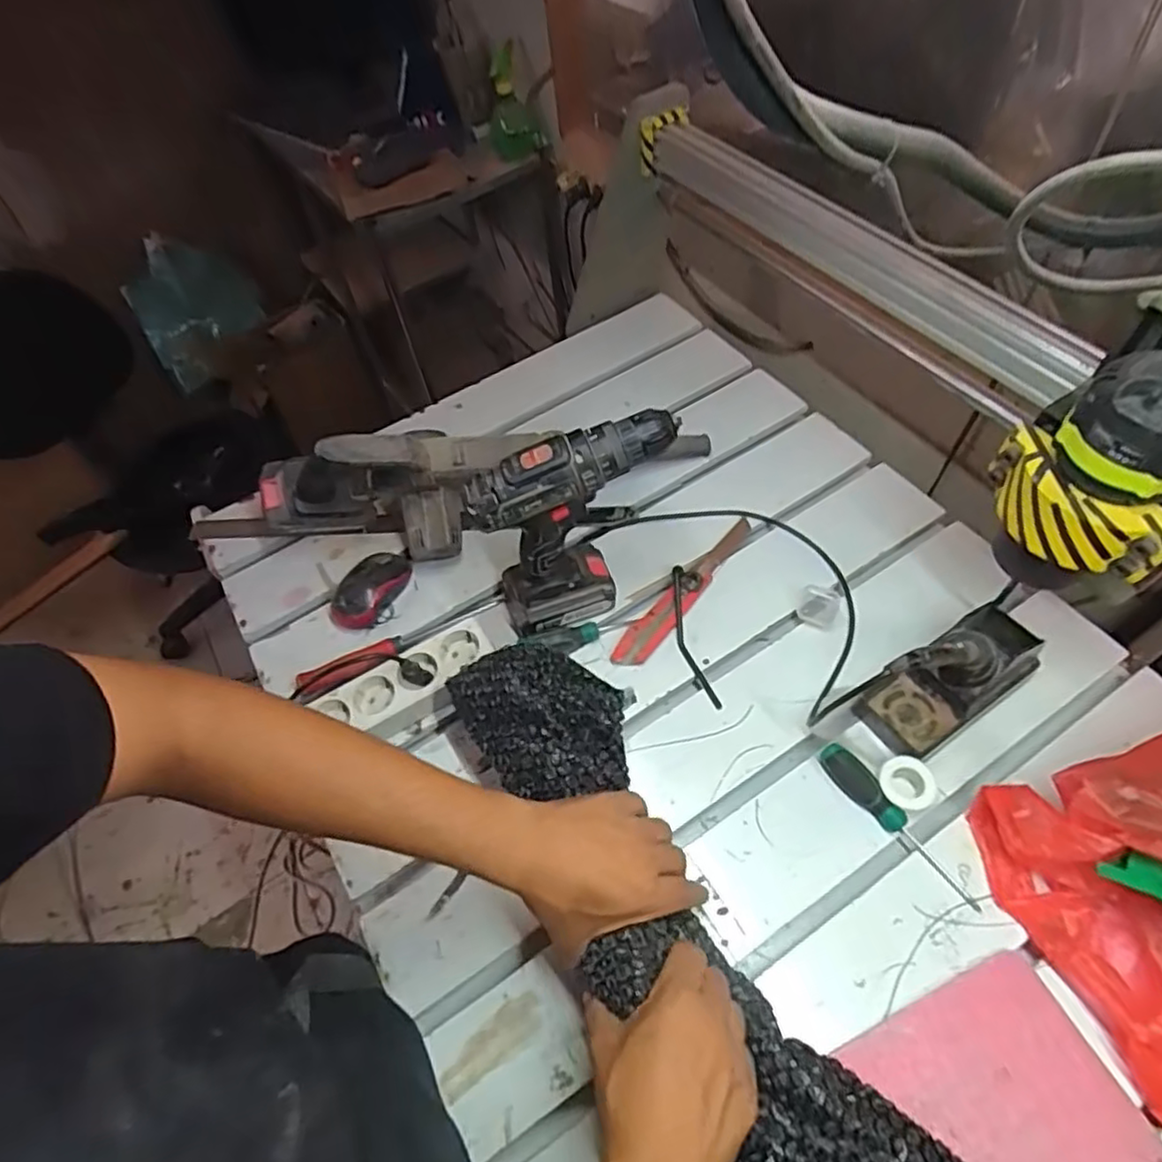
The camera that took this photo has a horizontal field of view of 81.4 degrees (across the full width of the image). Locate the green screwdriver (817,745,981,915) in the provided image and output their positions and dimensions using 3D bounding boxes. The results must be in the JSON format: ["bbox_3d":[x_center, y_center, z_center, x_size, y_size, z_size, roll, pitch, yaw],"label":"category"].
[{"bbox_3d":[0.257,0.198,0.551,0.022,0.027,0.151,-31,60,-15],"label":"green screwdriver"}]

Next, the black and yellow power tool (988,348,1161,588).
[{"bbox_3d":[0.331,-0.062,0.434,0.094,0.158,0.095,5,58,10],"label":"black and yellow power tool"}]

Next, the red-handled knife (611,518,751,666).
[{"bbox_3d":[0.111,0.007,0.690,0.035,0.017,0.215,38,67,25],"label":"red-handled knife"}]

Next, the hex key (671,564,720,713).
[{"bbox_3d":[0.107,0.056,0.666,0.023,0.006,0.150,-21,64,20],"label":"hex key"}]

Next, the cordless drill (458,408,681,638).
[{"bbox_3d":[-0.006,-0.047,0.621,0.176,0.214,0.071,-22,58,-10],"label":"cordless drill"}]

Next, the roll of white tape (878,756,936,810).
[{"bbox_3d":[0.269,0.170,0.563,0.040,0.028,0.040,-2,57,3],"label":"roll of white tape"}]

